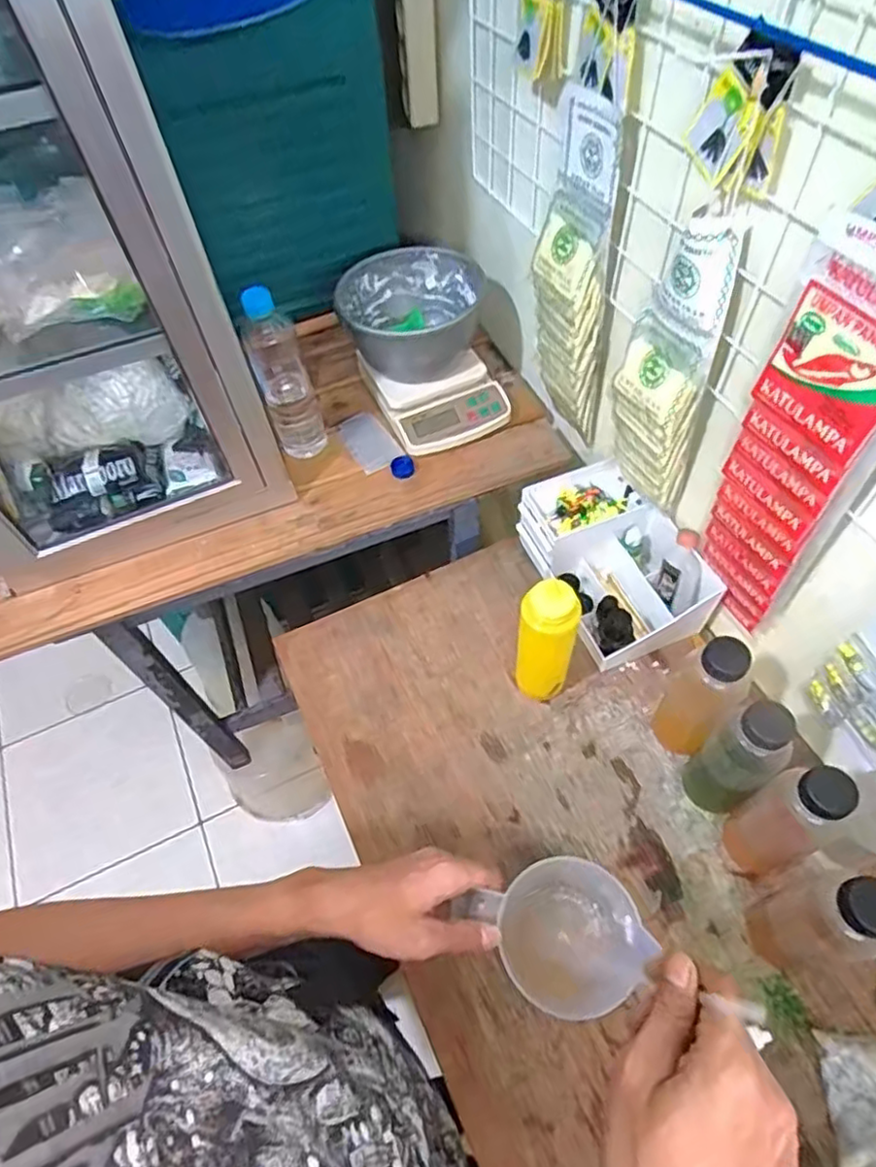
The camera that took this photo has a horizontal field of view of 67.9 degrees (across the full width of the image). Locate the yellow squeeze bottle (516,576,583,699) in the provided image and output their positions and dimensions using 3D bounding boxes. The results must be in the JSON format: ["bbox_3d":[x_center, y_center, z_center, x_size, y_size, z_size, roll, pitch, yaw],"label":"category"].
[{"bbox_3d":[0.116,0.063,0.706,0.057,0.182,0.055,-2,56,3],"label":"yellow squeeze bottle"}]

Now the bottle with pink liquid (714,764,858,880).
[{"bbox_3d":[0.311,0.219,0.591,0.051,0.187,0.060,-20,57,-10],"label":"bottle with pink liquid"}]

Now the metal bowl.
[{"bbox_3d":[-0.032,-0.357,0.886,0.187,0.109,0.187,-6,56,0],"label":"metal bowl"}]

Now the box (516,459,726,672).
[{"bbox_3d":[0.218,-0.026,0.807,0.151,0.109,0.228,-24,58,-12],"label":"box"}]

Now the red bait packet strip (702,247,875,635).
[{"bbox_3d":[0.296,-0.090,0.567,0.030,0.360,0.096,-32,60,-17],"label":"red bait packet strip"}]

